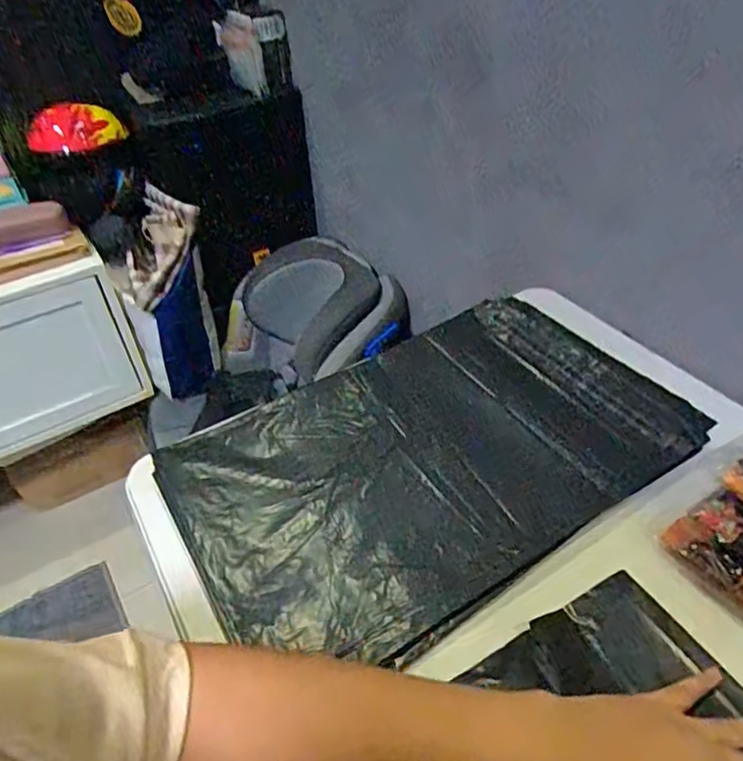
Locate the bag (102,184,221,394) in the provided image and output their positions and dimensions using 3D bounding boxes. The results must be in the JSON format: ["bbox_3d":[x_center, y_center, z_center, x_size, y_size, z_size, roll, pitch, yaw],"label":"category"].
[{"bbox_3d":[-0.439,-0.168,1.340,0.180,0.411,0.214,-10,41,-7],"label":"bag"}]

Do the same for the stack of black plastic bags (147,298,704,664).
[{"bbox_3d":[0.061,0.067,0.608,0.485,0.024,0.299,-25,46,-23],"label":"stack of black plastic bags"}]

